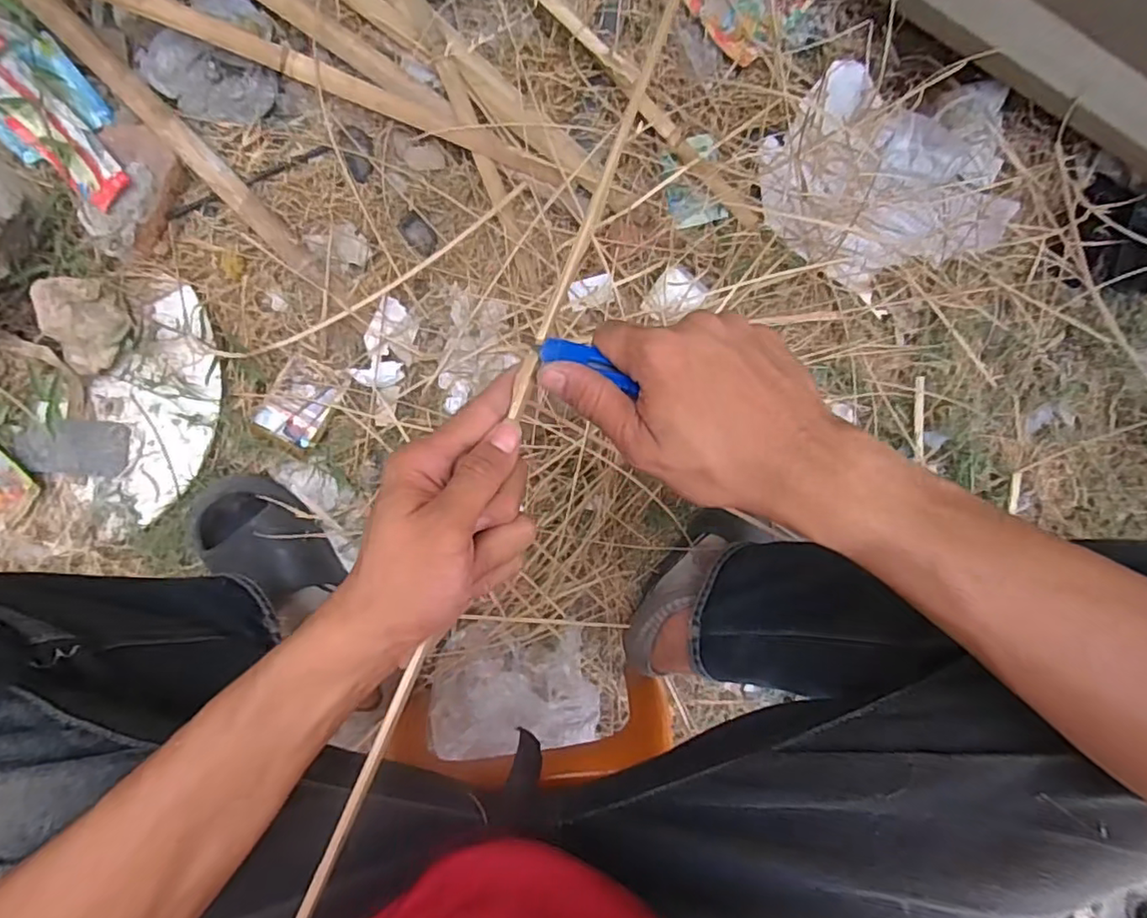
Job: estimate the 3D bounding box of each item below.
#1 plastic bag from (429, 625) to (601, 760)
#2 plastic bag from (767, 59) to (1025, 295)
[{"bbox_3d":[-0.068,0.270,0.713,0.194,0.054,0.140,3,94,-5],"label":"plastic bag"},{"bbox_3d":[0.361,-0.335,0.693,0.295,0.062,0.248,-18,95,-3],"label":"plastic bag"}]

